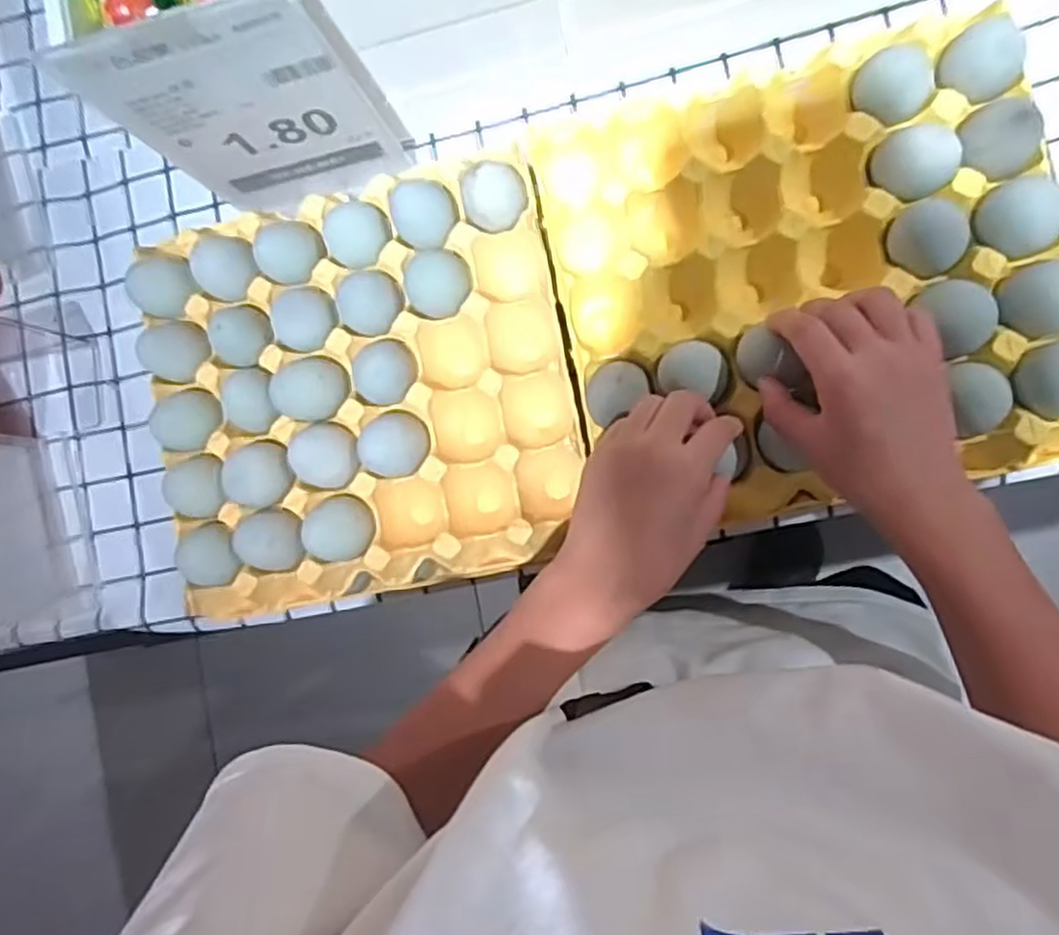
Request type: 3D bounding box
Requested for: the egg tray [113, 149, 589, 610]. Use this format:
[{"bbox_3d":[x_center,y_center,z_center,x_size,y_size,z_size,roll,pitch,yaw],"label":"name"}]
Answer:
[{"bbox_3d":[-0.113,-0.051,0.521,0.285,0.085,0.271,-12,86,9],"label":"egg tray"}]

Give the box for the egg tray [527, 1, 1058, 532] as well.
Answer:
[{"bbox_3d":[0.166,-0.117,0.462,0.287,0.059,0.276,-12,86,9],"label":"egg tray"}]

